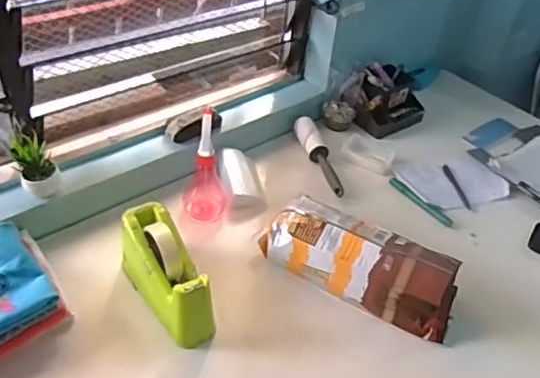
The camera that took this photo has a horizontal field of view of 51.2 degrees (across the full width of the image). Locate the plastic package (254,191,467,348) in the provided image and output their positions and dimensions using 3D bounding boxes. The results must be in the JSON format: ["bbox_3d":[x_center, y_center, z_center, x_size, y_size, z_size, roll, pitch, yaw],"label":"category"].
[{"bbox_3d":[0.138,0.113,0.869,0.298,0.091,0.109,25,44,20],"label":"plastic package"}]

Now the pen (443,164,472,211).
[{"bbox_3d":[0.367,-0.004,1.110,0.016,0.006,0.137,0,41,-7],"label":"pen"}]

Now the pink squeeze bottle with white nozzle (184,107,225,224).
[{"bbox_3d":[-0.109,-0.034,0.955,0.067,0.185,0.069,0,41,-7],"label":"pink squeeze bottle with white nozzle"}]

